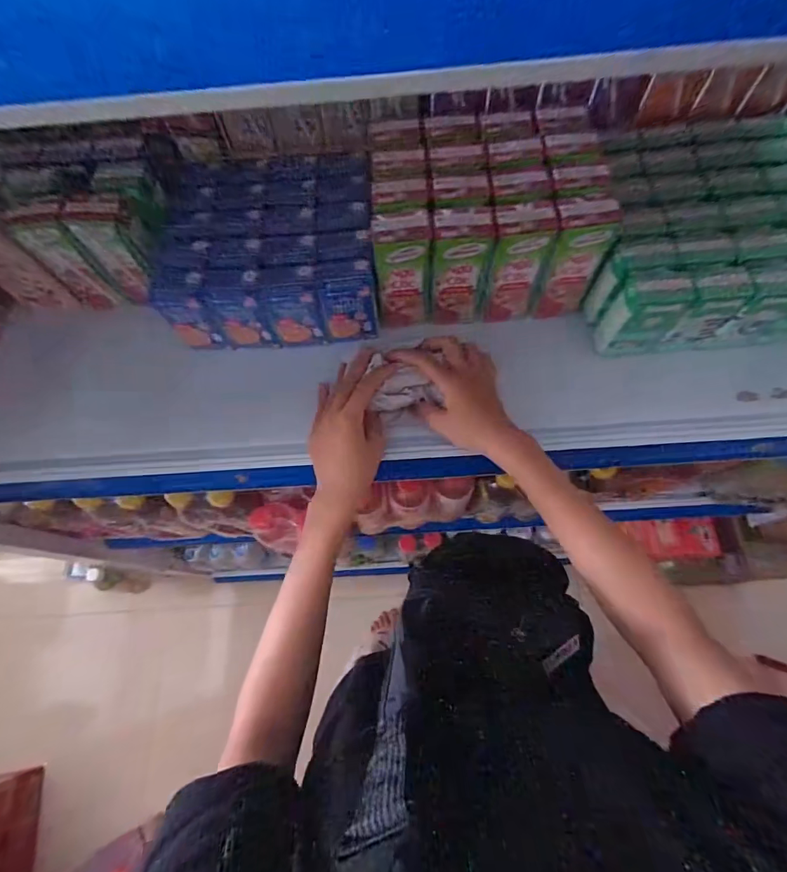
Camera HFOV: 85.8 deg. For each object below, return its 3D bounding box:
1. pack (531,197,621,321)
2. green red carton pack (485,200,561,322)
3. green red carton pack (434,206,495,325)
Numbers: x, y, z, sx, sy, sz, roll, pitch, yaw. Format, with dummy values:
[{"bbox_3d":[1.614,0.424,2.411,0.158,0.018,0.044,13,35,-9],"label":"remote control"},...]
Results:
[{"bbox_3d":[0.169,-0.164,0.405,0.054,0.117,0.034,4,68,4],"label":"pack"},{"bbox_3d":[0.116,-0.162,0.410,0.051,0.115,0.037,-9,68,0],"label":"green red carton pack"},{"bbox_3d":[0.065,-0.158,0.411,0.055,0.122,0.034,-6,68,1],"label":"green red carton pack"}]

